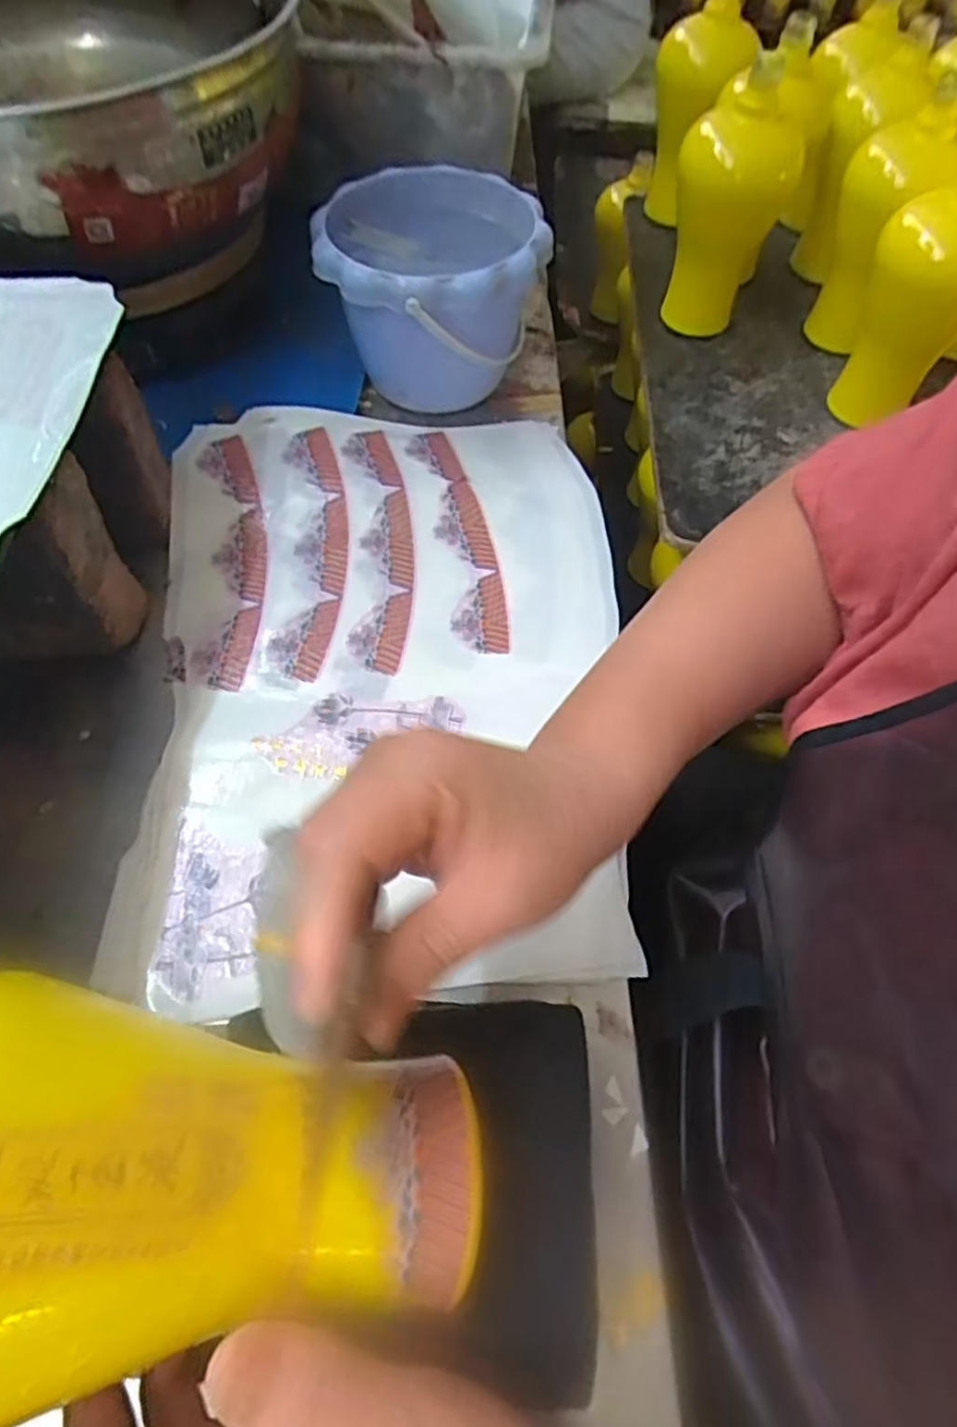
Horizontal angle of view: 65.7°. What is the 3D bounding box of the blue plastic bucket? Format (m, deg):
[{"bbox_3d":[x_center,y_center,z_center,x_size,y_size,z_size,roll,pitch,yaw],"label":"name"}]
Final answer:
[{"bbox_3d":[-0.031,-0.297,0.539,0.146,0.116,0.160,0,59,-1],"label":"blue plastic bucket"}]

